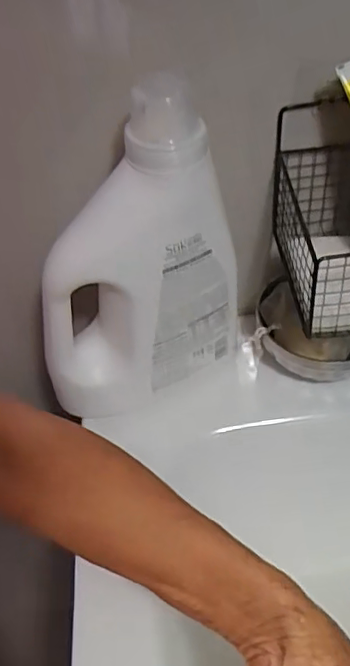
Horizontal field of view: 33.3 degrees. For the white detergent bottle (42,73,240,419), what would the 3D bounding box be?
[{"bbox_3d":[-0.038,-0.052,0.499,0.172,0.273,0.073,-22,48,-15],"label":"white detergent bottle"}]

